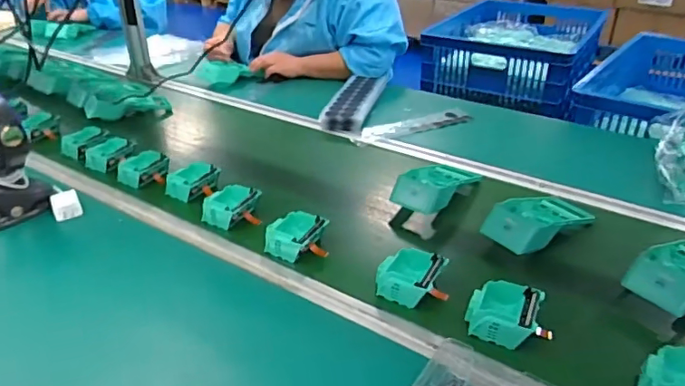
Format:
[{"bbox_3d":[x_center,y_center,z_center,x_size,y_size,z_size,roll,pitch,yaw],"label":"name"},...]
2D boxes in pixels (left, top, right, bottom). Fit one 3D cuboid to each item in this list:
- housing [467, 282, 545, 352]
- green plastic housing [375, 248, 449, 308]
[{"bbox_3d":[0.198,0.147,0.640,0.088,0.038,0.081,14,35,26],"label":"housing"},{"bbox_3d":[0.090,0.108,0.701,0.081,0.034,0.080,17,36,31],"label":"green plastic housing"}]

